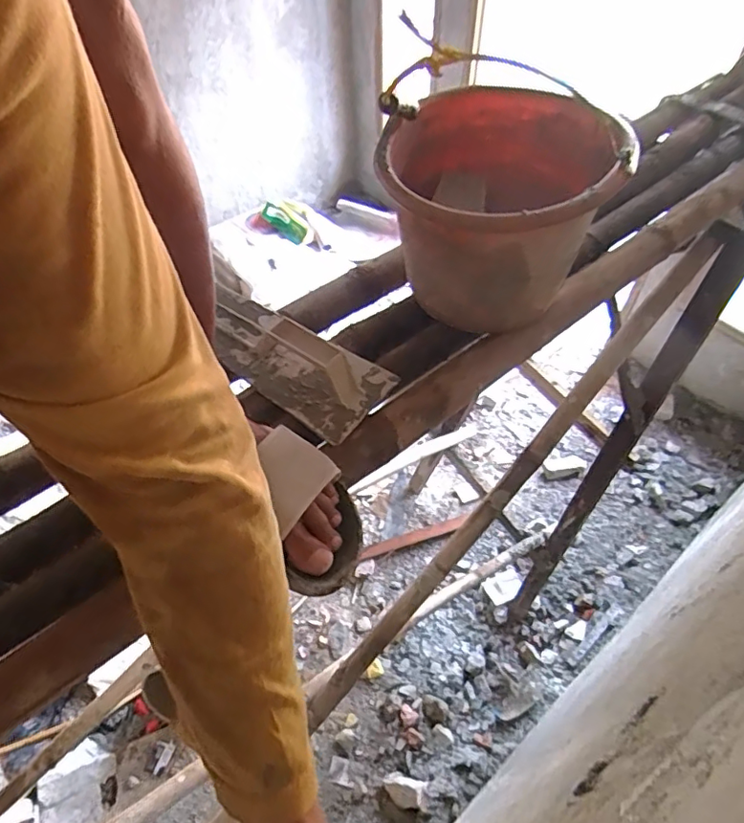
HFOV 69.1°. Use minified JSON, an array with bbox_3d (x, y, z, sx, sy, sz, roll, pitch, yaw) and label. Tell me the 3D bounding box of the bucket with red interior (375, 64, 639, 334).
[{"bbox_3d":[0.129,-0.218,0.619,0.234,0.198,0.252,-1,52,1],"label":"bucket with red interior"}]

